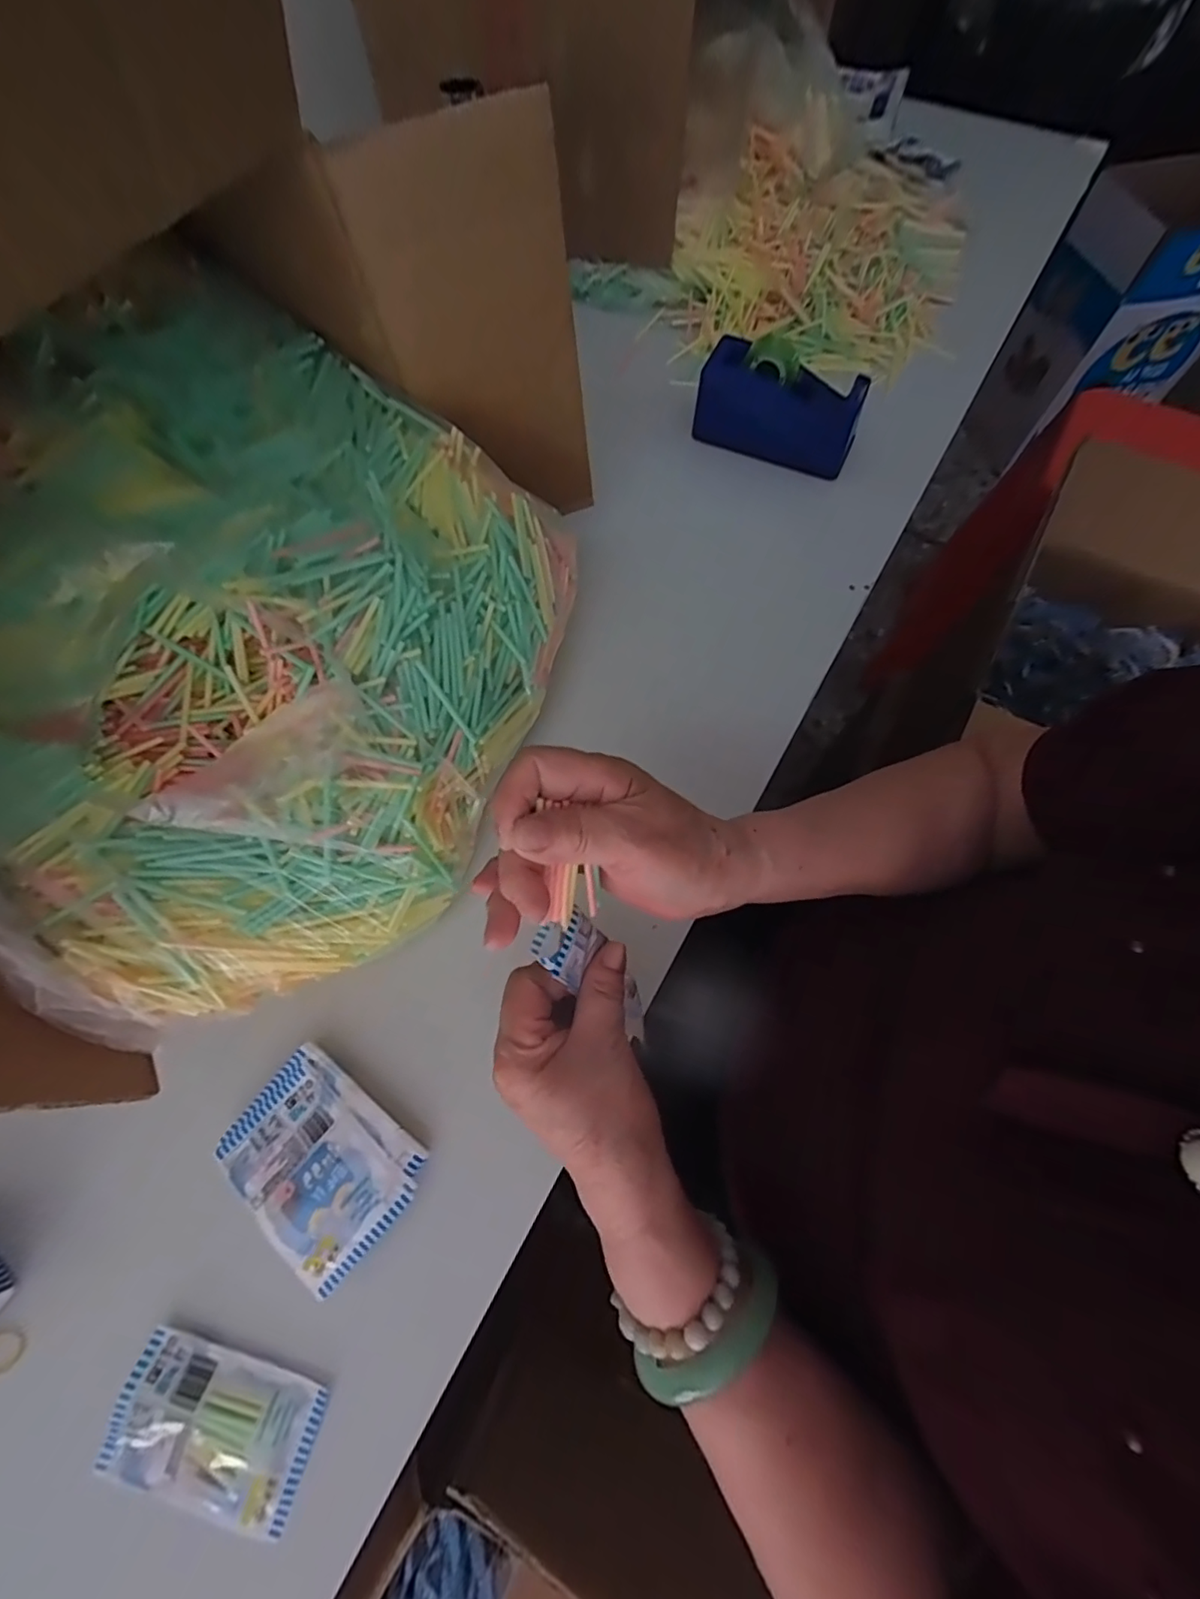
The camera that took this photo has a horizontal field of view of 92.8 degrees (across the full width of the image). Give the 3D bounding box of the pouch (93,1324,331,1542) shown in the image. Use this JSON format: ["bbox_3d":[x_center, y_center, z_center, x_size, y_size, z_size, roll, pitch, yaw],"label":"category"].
[{"bbox_3d":[-0.203,0.332,0.300,0.101,0.018,0.063,15,69,7],"label":"pouch"}]

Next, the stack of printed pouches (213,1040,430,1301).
[{"bbox_3d":[-0.164,0.214,0.342,0.110,0.025,0.081,36,73,14],"label":"stack of printed pouches"}]

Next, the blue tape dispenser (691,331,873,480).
[{"bbox_3d":[0.166,-0.368,0.533,0.146,0.077,0.055,22,70,9],"label":"blue tape dispenser"}]

